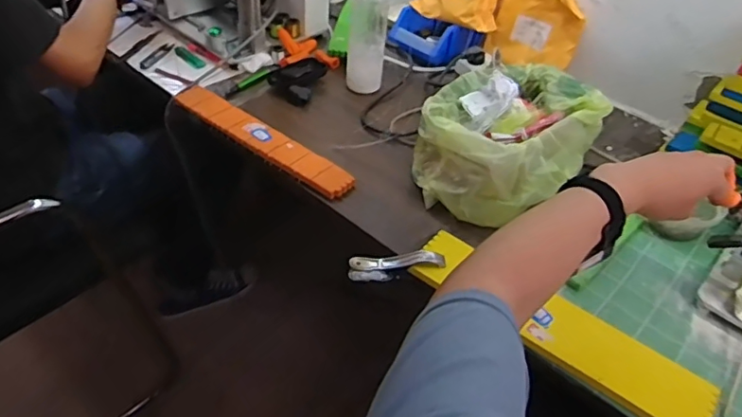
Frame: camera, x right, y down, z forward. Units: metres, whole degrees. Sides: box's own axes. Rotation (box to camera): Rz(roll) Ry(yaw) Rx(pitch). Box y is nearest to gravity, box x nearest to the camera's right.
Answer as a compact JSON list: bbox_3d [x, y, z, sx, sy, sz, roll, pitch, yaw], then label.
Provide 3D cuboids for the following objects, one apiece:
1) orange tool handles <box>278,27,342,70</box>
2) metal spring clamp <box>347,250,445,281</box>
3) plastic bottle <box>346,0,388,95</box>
[{"bbox_3d":[-0.120,-0.305,1.043,0.113,0.033,0.105,-3,43,-10],"label":"orange tool handles"},{"bbox_3d":[0.031,0.071,0.677,0.118,0.039,0.019,-13,43,8],"label":"metal spring clamp"},{"bbox_3d":[-0.003,-0.337,0.902,0.064,0.263,0.056,2,43,-5],"label":"plastic bottle"}]

